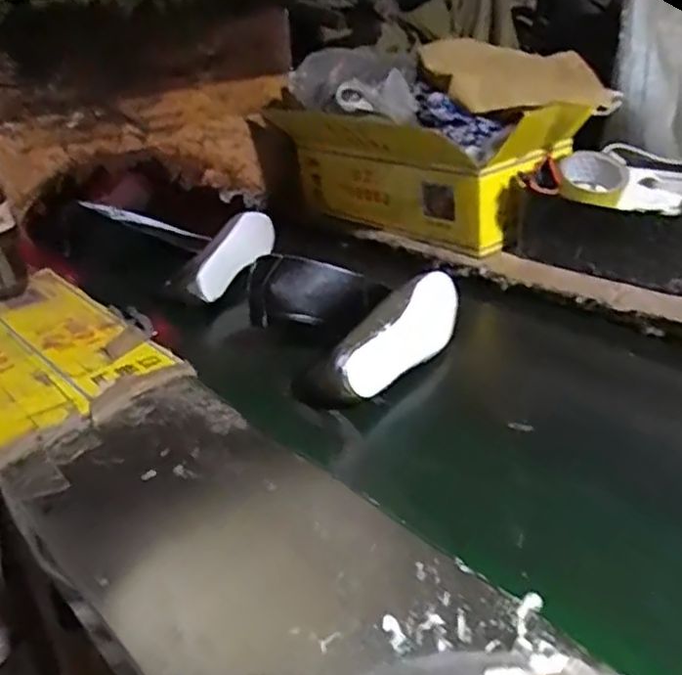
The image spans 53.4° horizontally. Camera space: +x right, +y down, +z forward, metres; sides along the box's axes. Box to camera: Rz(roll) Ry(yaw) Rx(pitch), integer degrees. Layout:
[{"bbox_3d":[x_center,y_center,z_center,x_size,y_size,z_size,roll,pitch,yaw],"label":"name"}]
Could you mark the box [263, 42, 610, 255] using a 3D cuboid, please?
[{"bbox_3d":[0.120,-0.317,1.118,0.185,0.244,0.522,-28,36,-34],"label":"box"}]

